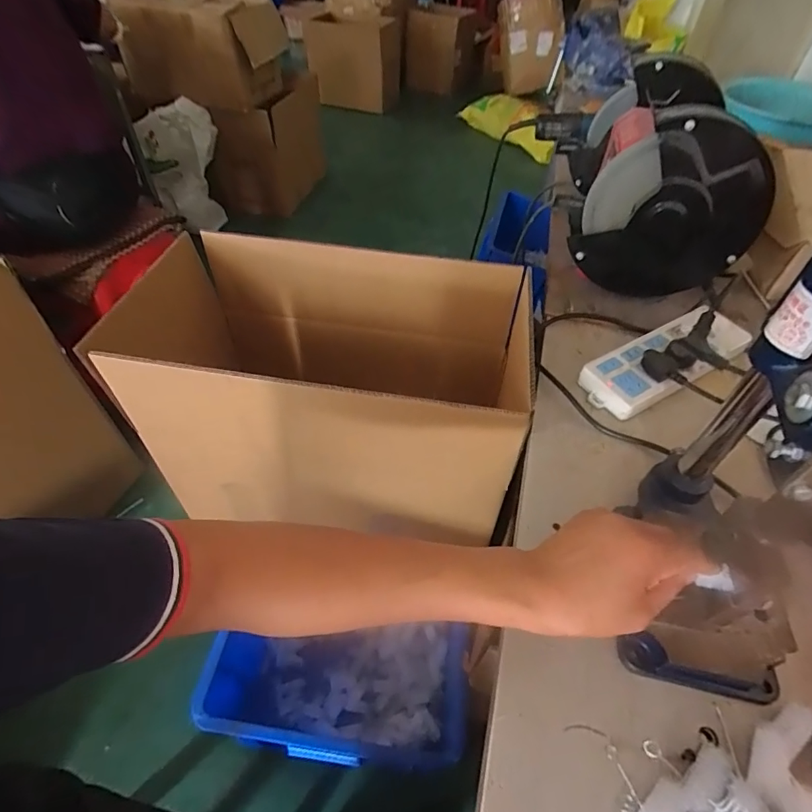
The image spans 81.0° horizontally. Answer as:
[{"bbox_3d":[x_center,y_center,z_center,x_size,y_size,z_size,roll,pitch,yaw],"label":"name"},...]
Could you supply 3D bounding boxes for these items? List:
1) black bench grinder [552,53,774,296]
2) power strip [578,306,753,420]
[{"bbox_3d":[0.346,-0.341,0.686,0.200,0.213,0.306,7,48,4],"label":"black bench grinder"},{"bbox_3d":[0.319,-0.056,0.583,0.231,0.033,0.086,-23,53,-21],"label":"power strip"}]

